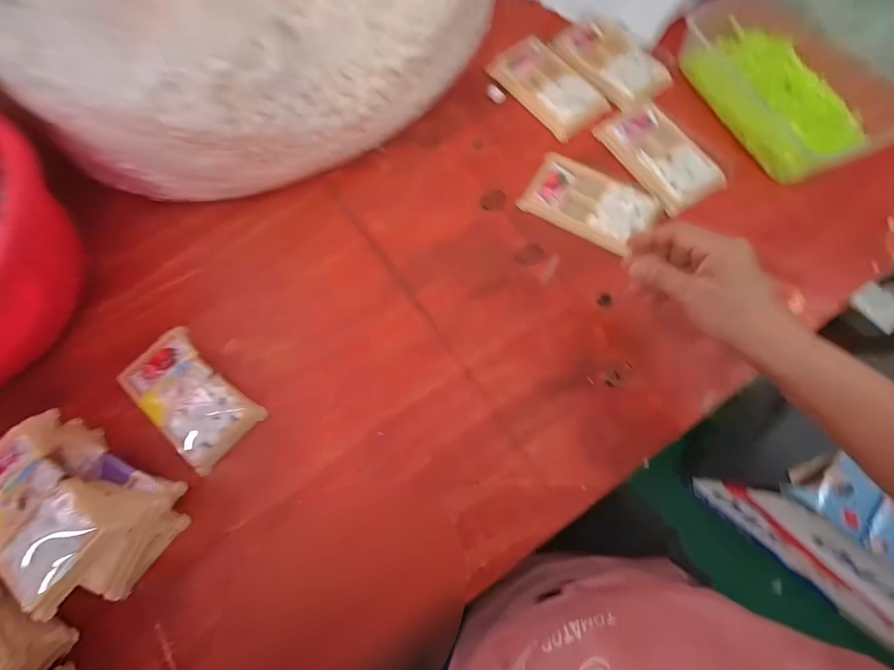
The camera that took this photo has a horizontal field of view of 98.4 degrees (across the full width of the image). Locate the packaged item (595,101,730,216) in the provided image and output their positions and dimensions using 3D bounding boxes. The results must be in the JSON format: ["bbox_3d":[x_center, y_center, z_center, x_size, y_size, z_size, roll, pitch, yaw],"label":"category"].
[{"bbox_3d":[0.244,-0.207,0.444,0.073,0.016,0.138,-29,74,-7],"label":"packaged item"}]

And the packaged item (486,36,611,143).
[{"bbox_3d":[0.126,-0.309,0.478,0.079,0.013,0.148,-36,75,-9],"label":"packaged item"}]

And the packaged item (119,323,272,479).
[{"bbox_3d":[-0.254,0.060,0.376,0.134,0.016,0.072,41,78,13],"label":"packaged item"}]

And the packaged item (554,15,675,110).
[{"bbox_3d":[0.206,-0.345,0.480,0.083,0.012,0.142,-37,75,-9],"label":"packaged item"}]

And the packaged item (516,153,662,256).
[{"bbox_3d":[0.159,-0.148,0.425,0.136,0.014,0.087,29,76,10],"label":"packaged item"}]

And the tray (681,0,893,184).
[{"bbox_3d":[0.392,-0.301,0.447,0.165,0.044,0.254,-27,74,-7],"label":"tray"}]

